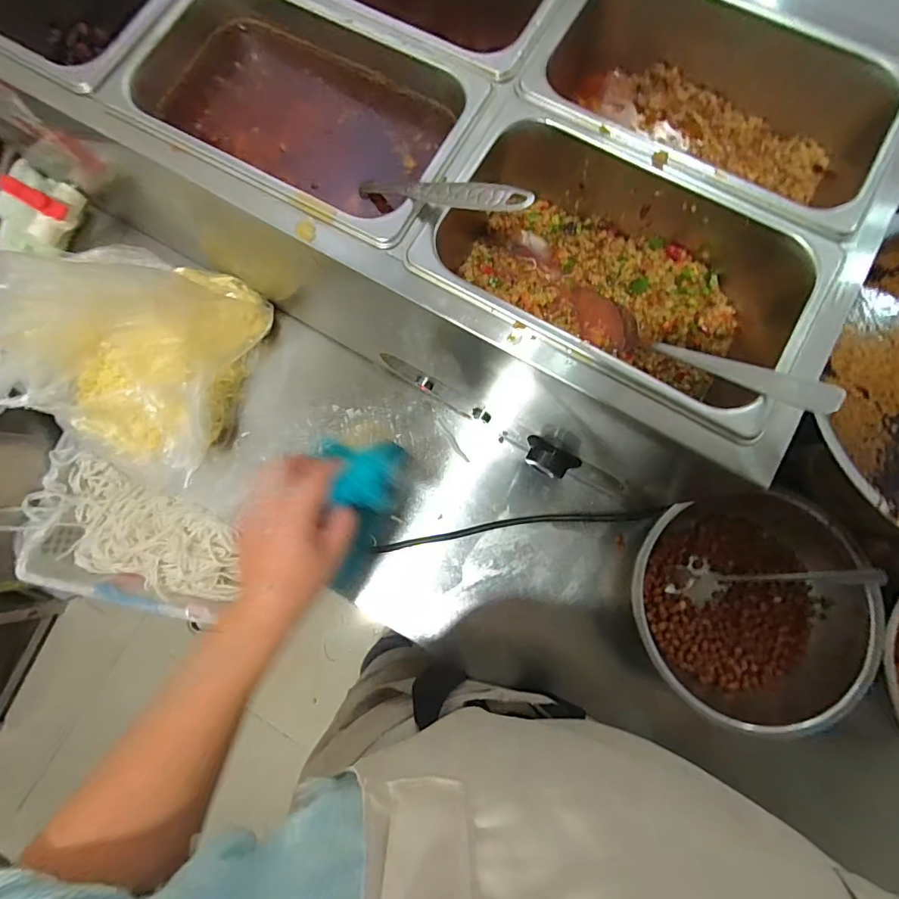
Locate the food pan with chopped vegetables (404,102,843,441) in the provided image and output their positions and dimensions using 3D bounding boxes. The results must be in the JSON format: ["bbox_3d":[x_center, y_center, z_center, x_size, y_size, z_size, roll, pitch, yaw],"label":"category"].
[{"bbox_3d":[0.119,-0.125,0.354,0.255,0.082,0.156,29,81,6],"label":"food pan with chopped vegetables"}]

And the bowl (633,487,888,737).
[{"bbox_3d":[0.273,0.148,0.449,0.209,0.103,0.214,0,80,1],"label":"bowl"}]

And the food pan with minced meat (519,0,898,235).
[{"bbox_3d":[0.198,-0.260,0.373,0.253,0.087,0.164,31,82,6],"label":"food pan with minced meat"}]

